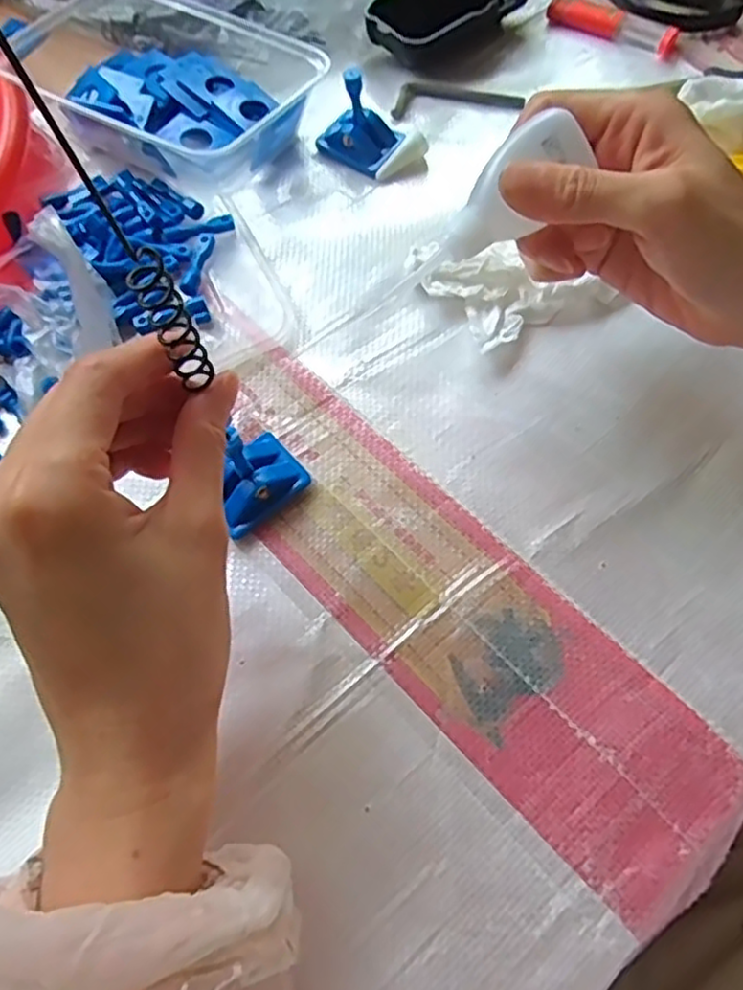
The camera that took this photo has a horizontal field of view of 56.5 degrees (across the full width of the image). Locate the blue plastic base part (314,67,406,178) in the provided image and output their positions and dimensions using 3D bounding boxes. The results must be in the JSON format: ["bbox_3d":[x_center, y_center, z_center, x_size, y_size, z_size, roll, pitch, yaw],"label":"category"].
[{"bbox_3d":[-0.008,-0.209,0.383,0.046,0.046,0.027,26,67,13],"label":"blue plastic base part"}]

